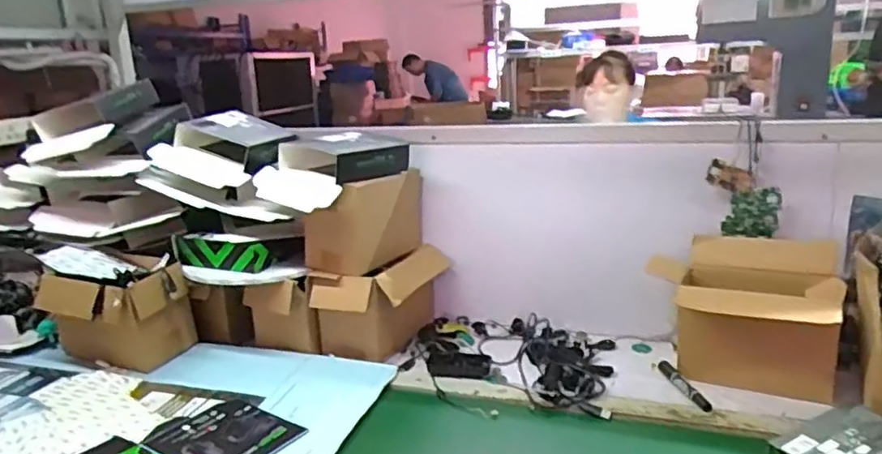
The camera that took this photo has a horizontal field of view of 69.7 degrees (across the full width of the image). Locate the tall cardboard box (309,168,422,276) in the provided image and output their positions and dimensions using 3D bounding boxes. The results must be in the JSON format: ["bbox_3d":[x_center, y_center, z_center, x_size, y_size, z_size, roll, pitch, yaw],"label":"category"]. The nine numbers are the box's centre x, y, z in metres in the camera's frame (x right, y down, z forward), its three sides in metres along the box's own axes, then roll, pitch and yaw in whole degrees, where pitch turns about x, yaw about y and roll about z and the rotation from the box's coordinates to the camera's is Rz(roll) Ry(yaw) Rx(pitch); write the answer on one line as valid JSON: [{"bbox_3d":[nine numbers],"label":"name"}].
[{"bbox_3d":[-0.145,-0.014,1.198,0.142,0.155,0.244,2,15,21],"label":"tall cardboard box"}]

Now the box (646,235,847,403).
[{"bbox_3d":[0.513,0.142,1.028,0.228,0.199,0.176,6,17,32],"label":"box"}]

